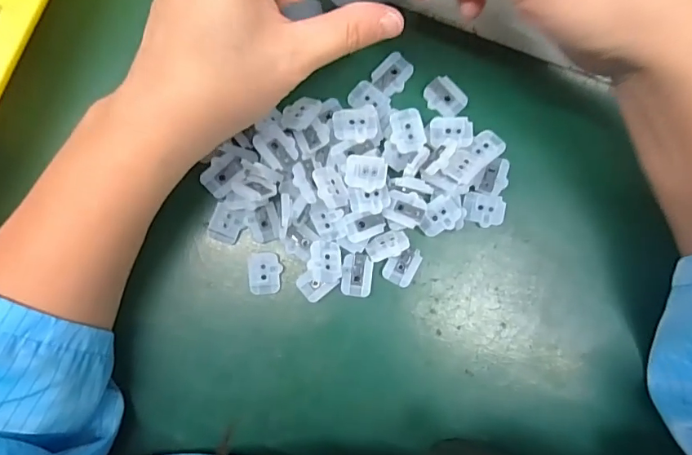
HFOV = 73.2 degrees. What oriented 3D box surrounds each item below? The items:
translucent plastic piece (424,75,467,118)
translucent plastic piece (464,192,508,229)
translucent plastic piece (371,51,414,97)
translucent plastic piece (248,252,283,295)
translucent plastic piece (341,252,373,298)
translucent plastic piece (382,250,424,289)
[{"bbox_3d":[0.053,-0.069,0.247,0.021,0.004,0.017,44,88,0],"label":"translucent plastic piece"},{"bbox_3d":[0.073,-0.009,0.244,0.021,0.004,0.017,9,88,-1],"label":"translucent plastic piece"},{"bbox_3d":[0.025,-0.081,0.246,0.017,0.004,0.021,43,88,0],"label":"translucent plastic piece"},{"bbox_3d":[-0.042,0.024,0.242,0.016,0.005,0.022,-1,88,-2],"label":"translucent plastic piece"},{"bbox_3d":[0.006,0.024,0.239,0.015,0.004,0.022,4,88,-2],"label":"translucent plastic piece"},{"bbox_3d":[0.030,0.020,0.242,0.015,0.004,0.020,30,88,-1],"label":"translucent plastic piece"}]

